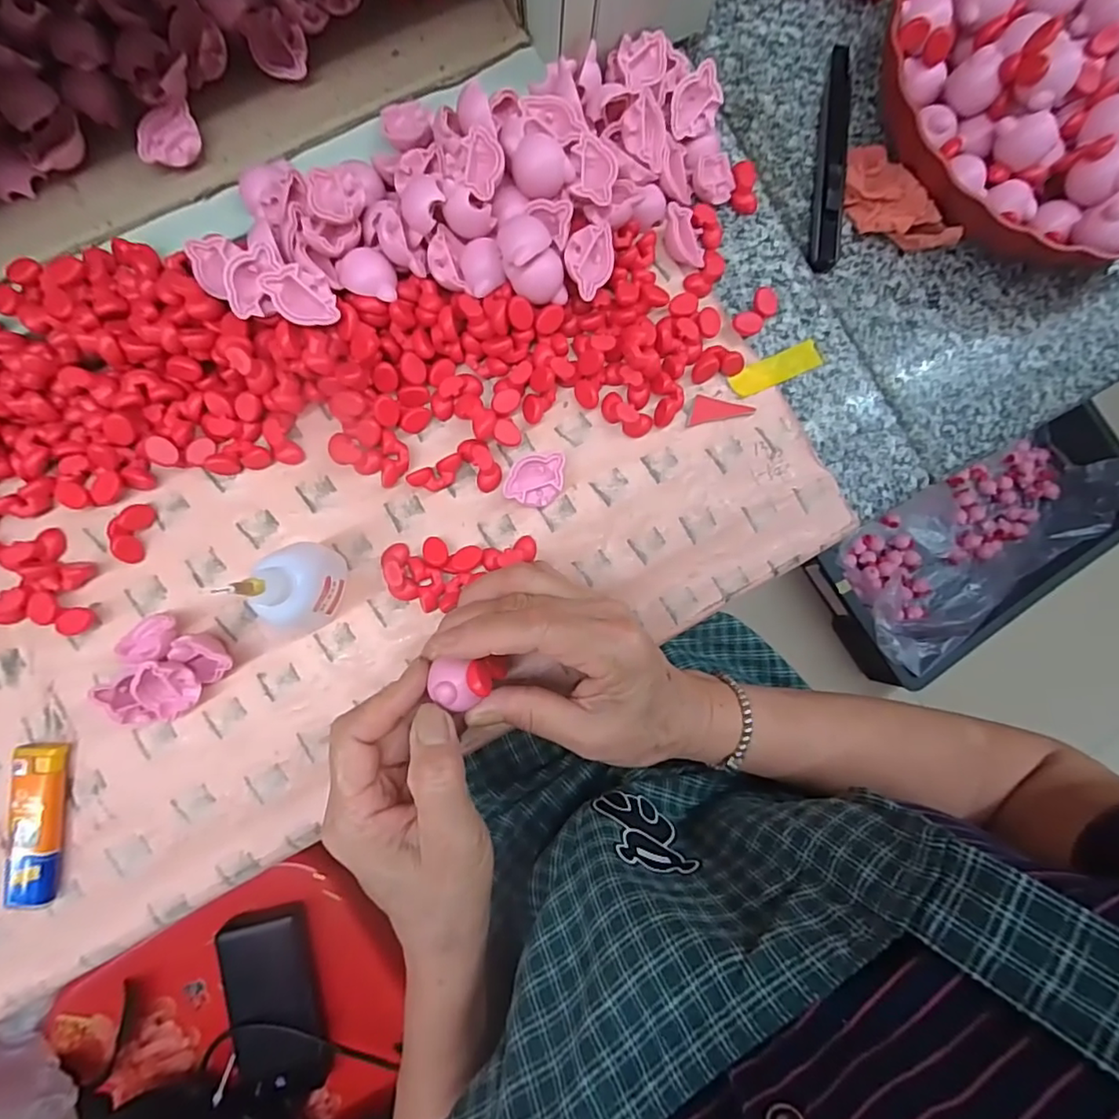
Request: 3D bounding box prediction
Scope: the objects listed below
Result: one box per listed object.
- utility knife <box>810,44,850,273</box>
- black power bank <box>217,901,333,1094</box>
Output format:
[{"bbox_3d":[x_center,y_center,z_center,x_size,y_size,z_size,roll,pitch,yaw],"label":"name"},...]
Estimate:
[{"bbox_3d":[0.175,-0.257,0.360,0.020,0.016,0.152,7,89,-5],"label":"utility knife"},{"bbox_3d":[-0.258,0.401,0.514,0.072,0.025,0.162,-8,86,-4],"label":"black power bank"}]

